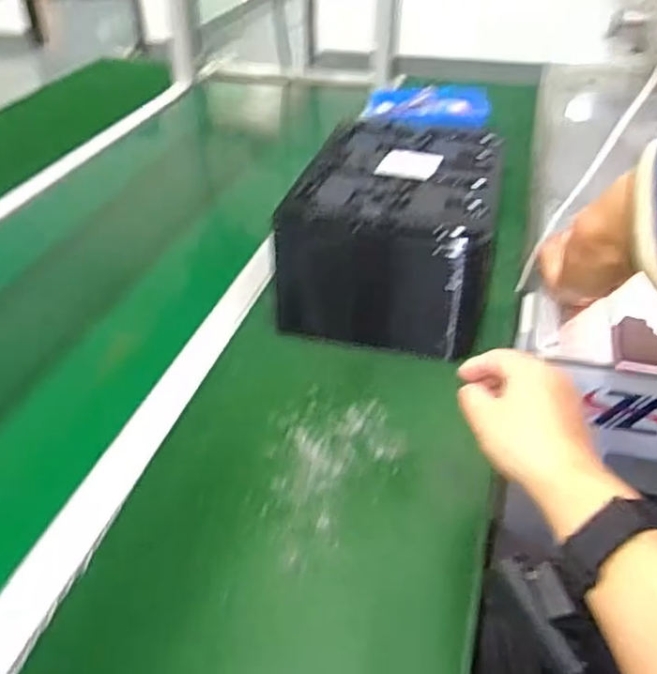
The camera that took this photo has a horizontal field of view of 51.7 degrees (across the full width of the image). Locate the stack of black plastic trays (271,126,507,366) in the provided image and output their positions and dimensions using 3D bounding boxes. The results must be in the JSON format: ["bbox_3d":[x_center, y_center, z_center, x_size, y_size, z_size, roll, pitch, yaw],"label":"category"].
[{"bbox_3d":[0.074,-0.117,0.760,0.208,0.154,0.237,10,38,15],"label":"stack of black plastic trays"}]

